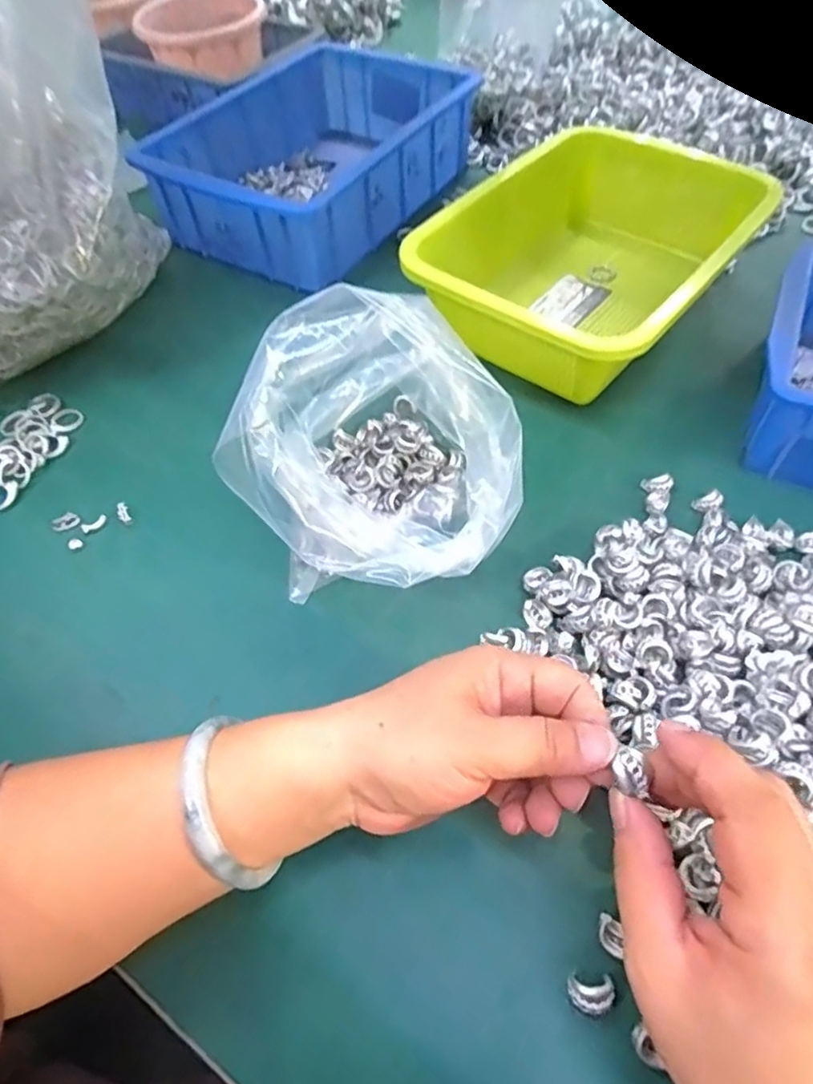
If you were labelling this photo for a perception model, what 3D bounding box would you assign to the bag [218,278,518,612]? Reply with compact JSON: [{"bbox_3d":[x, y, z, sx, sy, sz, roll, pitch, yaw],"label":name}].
[{"bbox_3d":[-0.028,-0.053,0.341,0.138,0.140,0.156,-21,57,-12],"label":"bag"}]

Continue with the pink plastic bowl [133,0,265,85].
[{"bbox_3d":[-0.242,-0.606,0.726,0.140,0.053,0.145,-1,55,1],"label":"pink plastic bowl"}]

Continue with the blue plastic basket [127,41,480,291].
[{"bbox_3d":[-0.087,-0.368,0.587,0.199,0.080,0.293,25,60,18],"label":"blue plastic basket"}]

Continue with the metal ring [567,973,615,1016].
[{"bbox_3d":[0.075,0.183,0.247,0.017,0.010,0.013,-1,55,2],"label":"metal ring"}]

